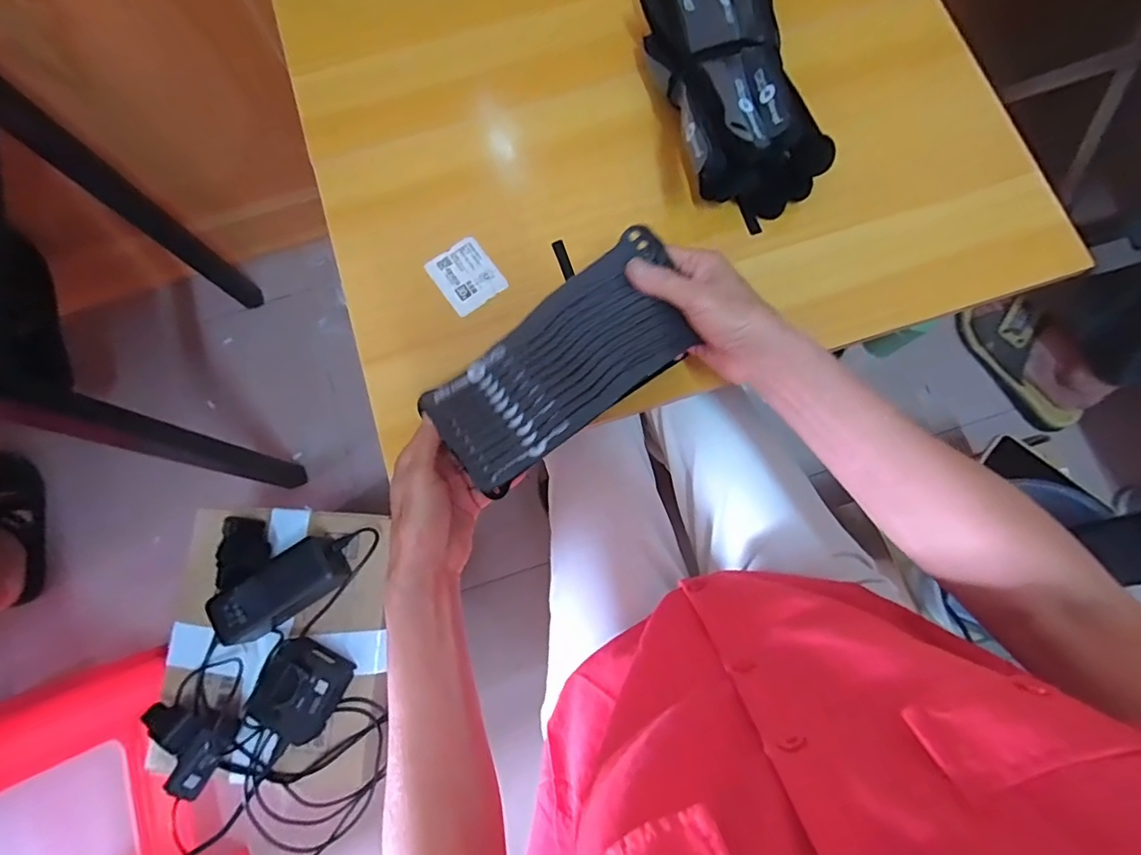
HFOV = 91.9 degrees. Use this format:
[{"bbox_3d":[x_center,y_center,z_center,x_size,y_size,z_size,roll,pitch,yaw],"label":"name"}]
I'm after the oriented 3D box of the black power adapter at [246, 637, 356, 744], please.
[{"bbox_3d":[-0.276,0.267,0.562,0.073,0.050,0.083,29,80,7],"label":"black power adapter"}]

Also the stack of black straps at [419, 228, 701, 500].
[{"bbox_3d":[0.002,-0.046,0.365,0.196,0.016,0.089,-42,80,-11],"label":"stack of black straps"}]

